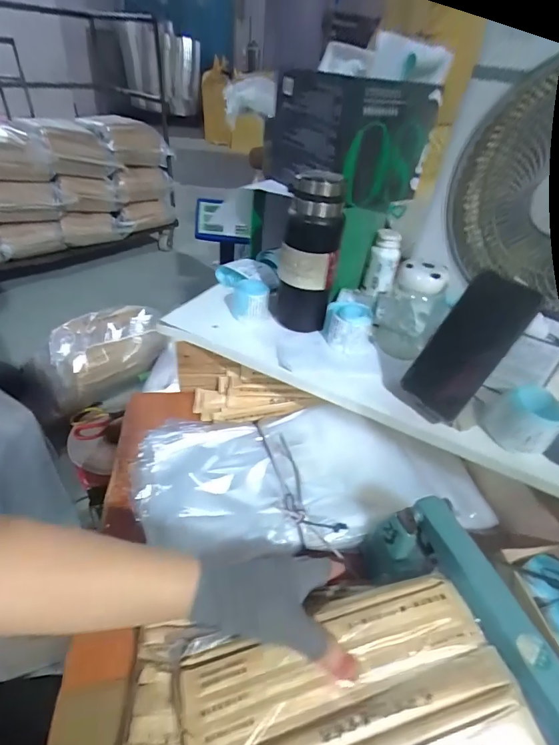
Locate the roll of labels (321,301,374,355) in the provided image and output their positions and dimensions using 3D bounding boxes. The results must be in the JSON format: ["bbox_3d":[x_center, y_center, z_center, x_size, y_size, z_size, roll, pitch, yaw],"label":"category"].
[{"bbox_3d":[0.101,-0.066,0.576,0.068,0.051,0.070,9,39,1],"label":"roll of labels"}]

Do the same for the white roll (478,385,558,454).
[{"bbox_3d":[0.278,0.052,0.451,0.078,0.051,0.075,5,39,-4],"label":"white roll"}]

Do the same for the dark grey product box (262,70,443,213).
[{"bbox_3d":[0.101,-0.354,0.594,0.175,0.149,0.196,-18,46,-28],"label":"dark grey product box"}]

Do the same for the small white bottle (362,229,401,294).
[{"bbox_3d":[0.181,-0.195,0.694,0.051,0.099,0.055,15,40,9],"label":"small white bottle"}]

